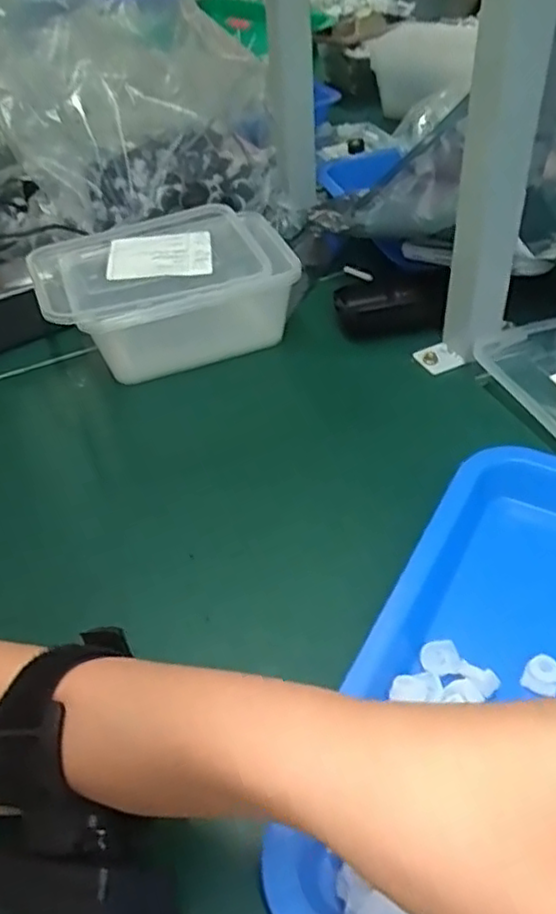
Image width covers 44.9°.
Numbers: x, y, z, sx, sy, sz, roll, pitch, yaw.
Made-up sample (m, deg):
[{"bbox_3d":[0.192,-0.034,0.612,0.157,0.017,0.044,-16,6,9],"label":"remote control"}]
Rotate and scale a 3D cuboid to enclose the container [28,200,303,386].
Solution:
[{"bbox_3d":[-0.088,-0.125,0.538,0.183,0.082,0.131,-18,46,-12],"label":"container"}]

